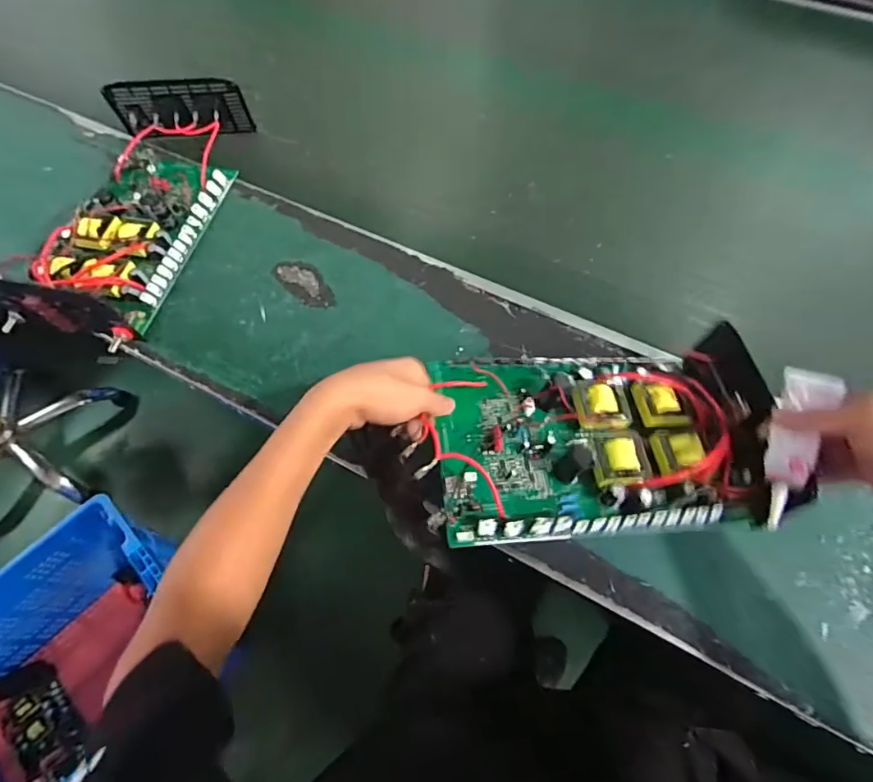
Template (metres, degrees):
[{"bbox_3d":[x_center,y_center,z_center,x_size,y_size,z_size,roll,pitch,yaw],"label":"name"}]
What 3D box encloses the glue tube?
[{"bbox_3d":[0.284,0.047,0.384,0.029,0.033,0.125,13,95,8],"label":"glue tube"}]

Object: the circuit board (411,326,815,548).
[{"bbox_3d":[0.146,0.037,0.450,0.311,0.069,0.187,-5,65,0],"label":"circuit board"}]

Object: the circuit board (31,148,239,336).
[{"bbox_3d":[-0.413,-0.222,0.655,0.172,0.055,0.291,11,66,8],"label":"circuit board"}]

